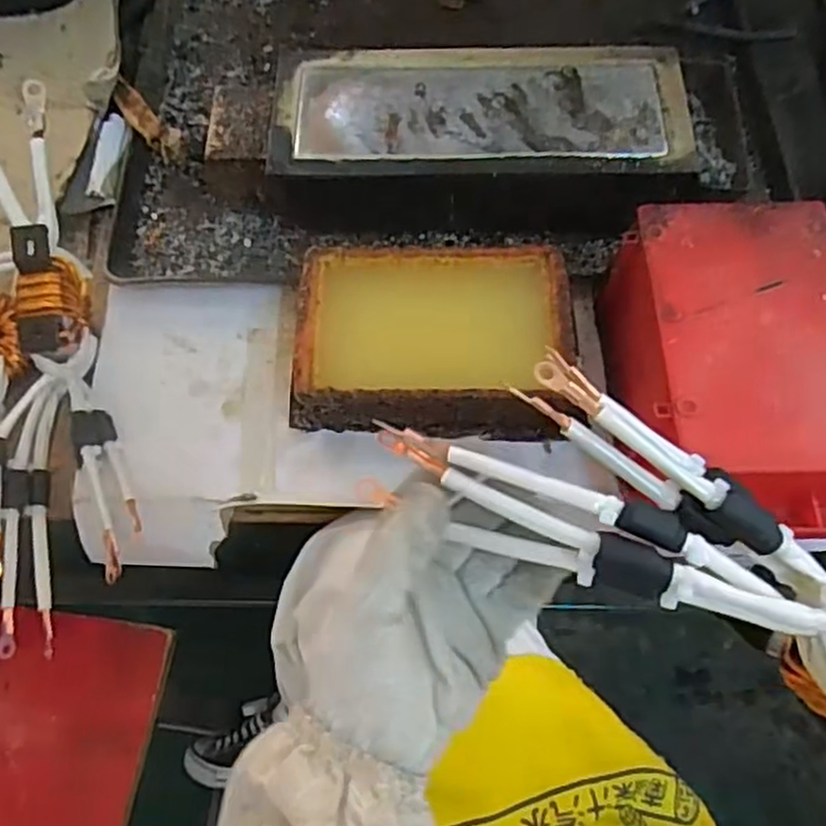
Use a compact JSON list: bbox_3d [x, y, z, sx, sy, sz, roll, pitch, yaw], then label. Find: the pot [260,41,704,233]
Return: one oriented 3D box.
[{"bbox_3d":[0.051,-0.231,0.642,0.344,0.083,0.152,-1,65,1],"label":"pot"}]

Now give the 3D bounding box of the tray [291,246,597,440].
[{"bbox_3d":[0.012,-0.055,0.574,0.210,0.067,0.137,0,65,1],"label":"tray"}]

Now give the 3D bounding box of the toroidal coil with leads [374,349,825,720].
[{"bbox_3d":[0.123,0.061,0.322,0.268,0.042,0.082,29,69,10],"label":"toroidal coil with leads"}]

